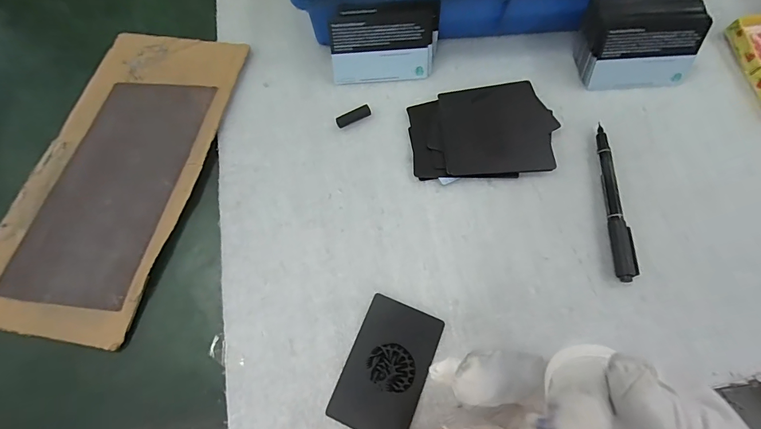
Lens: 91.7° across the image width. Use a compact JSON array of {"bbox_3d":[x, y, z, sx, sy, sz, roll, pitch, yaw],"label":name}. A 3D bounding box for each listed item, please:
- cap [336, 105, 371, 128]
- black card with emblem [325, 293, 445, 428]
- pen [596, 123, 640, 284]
[{"bbox_3d":[-0.023,-0.085,0.322,0.030,0.008,0.009,-23,70,-7],"label":"cap"},{"bbox_3d":[0.005,0.103,0.250,0.053,0.004,0.084,22,69,7],"label":"black card with emblem"},{"bbox_3d":[0.180,-0.012,0.289,0.017,0.009,0.129,0,69,2],"label":"pen"}]

